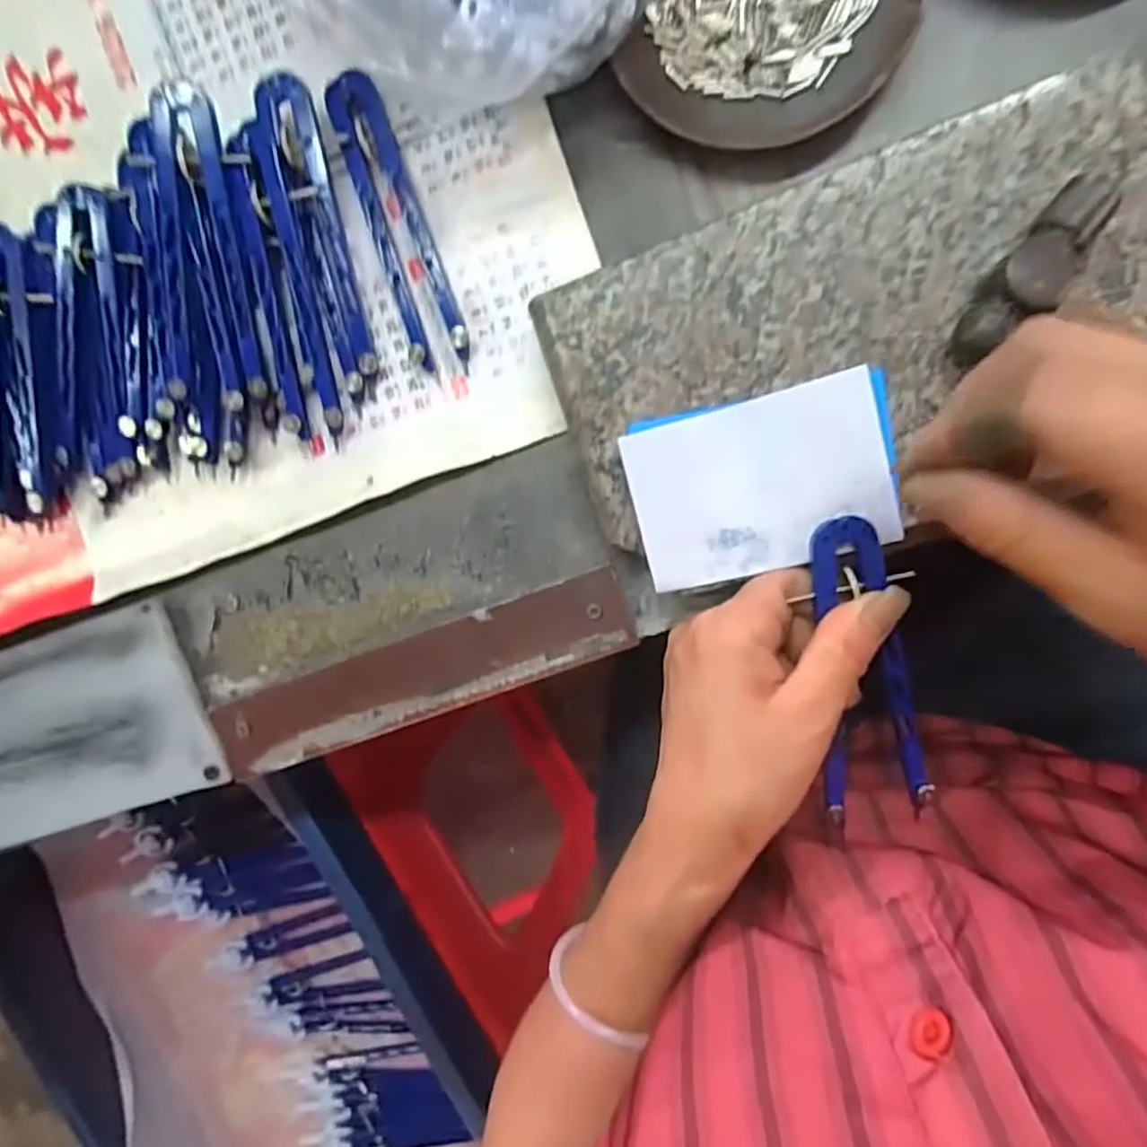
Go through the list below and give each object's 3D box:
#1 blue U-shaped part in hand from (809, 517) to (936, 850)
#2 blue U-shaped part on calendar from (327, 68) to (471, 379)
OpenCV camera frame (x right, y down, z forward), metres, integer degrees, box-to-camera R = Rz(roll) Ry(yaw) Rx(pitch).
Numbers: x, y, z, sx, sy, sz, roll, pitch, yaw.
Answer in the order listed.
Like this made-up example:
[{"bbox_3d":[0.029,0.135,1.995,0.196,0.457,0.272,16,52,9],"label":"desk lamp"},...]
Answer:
[{"bbox_3d":[0.109,0.039,0.256,0.039,0.010,0.121,-12,99,8],"label":"blue U-shaped part in hand"},{"bbox_3d":[-0.076,-0.147,0.283,0.027,0.011,0.123,-19,92,9],"label":"blue U-shaped part on calendar"}]

